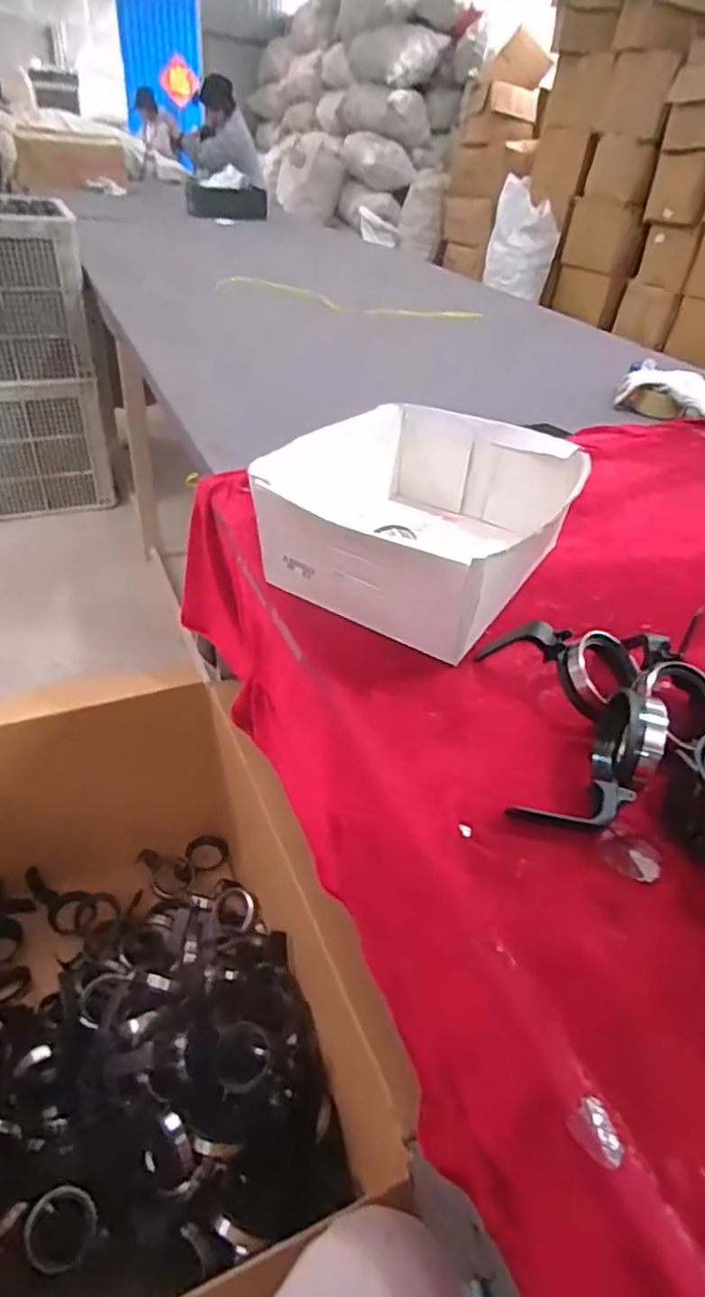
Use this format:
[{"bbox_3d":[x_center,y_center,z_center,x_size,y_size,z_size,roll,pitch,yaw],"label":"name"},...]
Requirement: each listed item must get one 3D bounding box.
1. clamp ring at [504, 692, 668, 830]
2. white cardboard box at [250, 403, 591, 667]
[{"bbox_3d":[0.177,0.073,0.453,0.057,0.058,0.124,35,47,31],"label":"clamp ring"},{"bbox_3d":[0.071,-0.131,0.674,0.258,0.122,0.295,23,42,20],"label":"white cardboard box"}]

